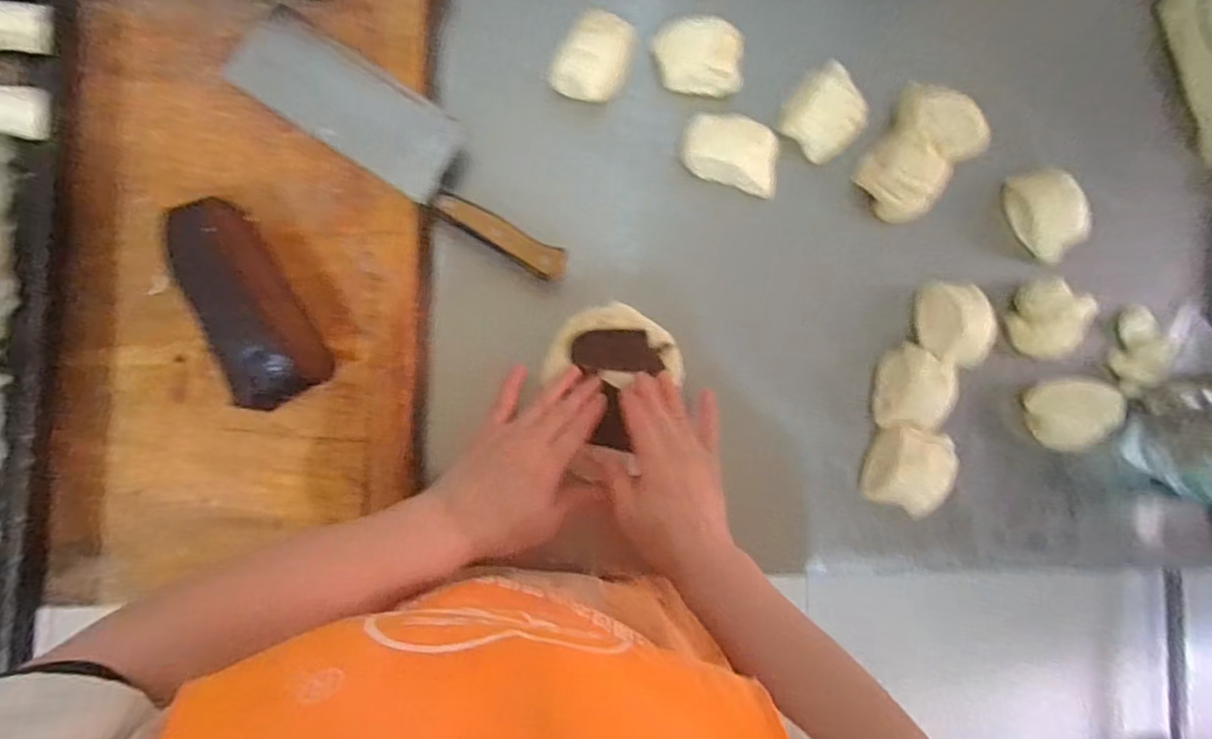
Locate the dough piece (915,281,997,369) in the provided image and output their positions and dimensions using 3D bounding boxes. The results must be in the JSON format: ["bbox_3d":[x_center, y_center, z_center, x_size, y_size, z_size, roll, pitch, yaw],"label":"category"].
[{"bbox_3d":[0.327,-0.043,0.544,0.054,0.032,0.079,-3,89,-6],"label":"dough piece"}]

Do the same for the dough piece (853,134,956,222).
[{"bbox_3d":[0.280,-0.182,0.545,0.068,0.042,0.073,-37,92,-6],"label":"dough piece"}]

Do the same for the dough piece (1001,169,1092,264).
[{"bbox_3d":[0.418,-0.148,0.554,0.047,0.047,0.087,-33,92,-6],"label":"dough piece"}]

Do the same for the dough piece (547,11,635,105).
[{"bbox_3d":[-0.009,-0.273,0.508,0.059,0.035,0.071,26,86,-5],"label":"dough piece"}]

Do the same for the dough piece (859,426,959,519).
[{"bbox_3d":[0.282,0.093,0.539,0.067,0.033,0.074,20,86,-5],"label":"dough piece"}]

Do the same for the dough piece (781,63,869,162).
[{"bbox_3d":[0.201,-0.234,0.538,0.064,0.044,0.066,-40,92,-6],"label":"dough piece"}]

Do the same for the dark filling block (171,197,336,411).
[{"bbox_3d":[-0.272,-0.049,0.439,0.077,0.052,0.159,-30,91,-6],"label":"dark filling block"}]

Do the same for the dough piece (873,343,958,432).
[{"bbox_3d":[0.287,0.016,0.536,0.059,0.034,0.076,4,88,-6],"label":"dough piece"}]

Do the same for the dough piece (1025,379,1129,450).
[{"bbox_3d":[0.441,0.042,0.546,0.069,0.043,0.067,0,88,-6],"label":"dough piece"}]

